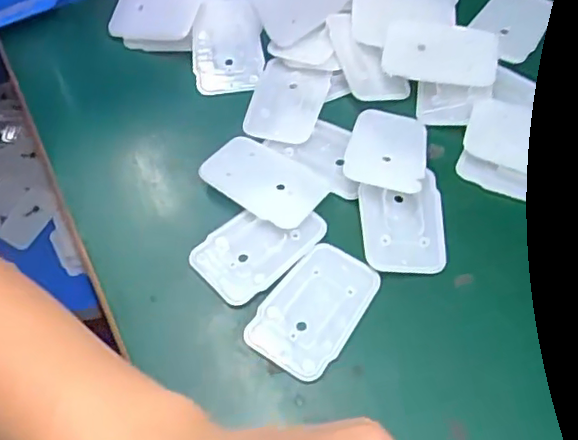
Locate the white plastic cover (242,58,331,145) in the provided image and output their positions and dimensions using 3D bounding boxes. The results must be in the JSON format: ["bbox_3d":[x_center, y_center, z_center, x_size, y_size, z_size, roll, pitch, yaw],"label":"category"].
[{"bbox_3d":[-0.002,-0.074,0.383,0.044,0.005,0.062,11,59,11],"label":"white plastic cover"}]

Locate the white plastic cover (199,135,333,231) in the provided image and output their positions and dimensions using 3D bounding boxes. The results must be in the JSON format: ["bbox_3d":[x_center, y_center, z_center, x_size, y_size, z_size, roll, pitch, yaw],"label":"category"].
[{"bbox_3d":[-0.015,-0.023,0.348,0.066,0.009,0.043,29,64,20],"label":"white plastic cover"}]

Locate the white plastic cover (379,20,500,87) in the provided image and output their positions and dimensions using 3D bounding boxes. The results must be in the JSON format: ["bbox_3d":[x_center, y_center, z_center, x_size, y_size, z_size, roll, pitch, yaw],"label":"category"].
[{"bbox_3d":[0.095,-0.106,0.386,0.069,0.007,0.050,14,61,5],"label":"white plastic cover"}]

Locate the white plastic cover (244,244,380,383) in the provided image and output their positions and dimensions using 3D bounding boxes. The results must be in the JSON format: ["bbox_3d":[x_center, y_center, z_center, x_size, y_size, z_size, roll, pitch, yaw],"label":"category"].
[{"bbox_3d":[0.013,0.044,0.309,0.044,0.004,0.068,30,64,21],"label":"white plastic cover"}]

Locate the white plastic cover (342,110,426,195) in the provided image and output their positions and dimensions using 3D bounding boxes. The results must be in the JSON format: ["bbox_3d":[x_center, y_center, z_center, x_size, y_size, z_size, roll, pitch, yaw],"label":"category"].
[{"bbox_3d":[0.057,-0.043,0.355,0.044,0.012,0.065,12,59,11],"label":"white plastic cover"}]

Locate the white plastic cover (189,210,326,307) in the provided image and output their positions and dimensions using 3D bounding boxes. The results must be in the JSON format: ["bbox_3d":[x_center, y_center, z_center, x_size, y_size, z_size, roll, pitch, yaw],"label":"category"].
[{"bbox_3d":[-0.016,0.012,0.329,0.066,0.004,0.044,-39,63,-19],"label":"white plastic cover"}]

